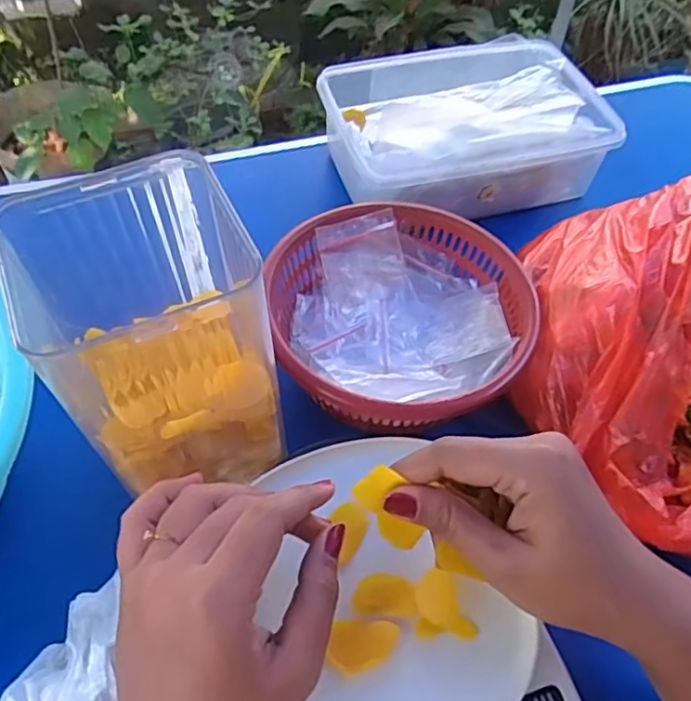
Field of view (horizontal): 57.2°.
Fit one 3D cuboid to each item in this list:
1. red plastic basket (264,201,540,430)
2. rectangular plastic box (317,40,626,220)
[{"bbox_3d":[0.035,-0.027,0.429,0.169,0.052,0.154,1,51,-2],"label":"red plastic basket"},{"bbox_3d":[0.100,-0.194,0.563,0.235,0.076,0.155,-8,52,-9],"label":"rectangular plastic box"}]

